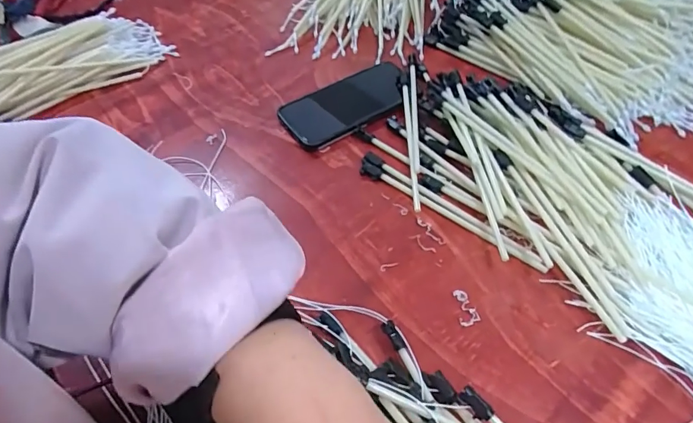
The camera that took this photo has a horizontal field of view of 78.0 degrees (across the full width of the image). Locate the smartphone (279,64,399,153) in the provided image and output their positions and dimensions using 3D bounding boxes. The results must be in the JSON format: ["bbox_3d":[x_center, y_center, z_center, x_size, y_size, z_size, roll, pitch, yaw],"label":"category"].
[{"bbox_3d":[0.002,-0.127,0.498,0.156,0.013,0.080,-29,57,-18],"label":"smartphone"}]

